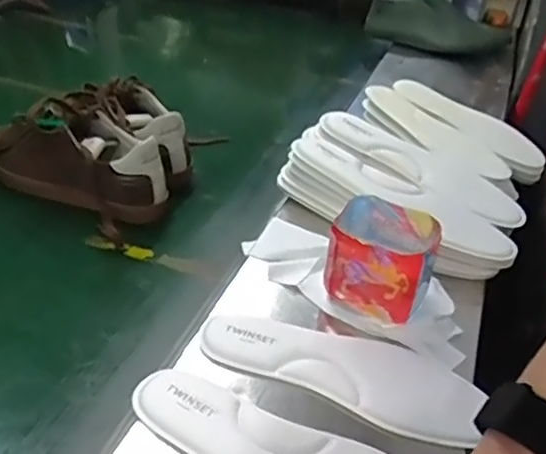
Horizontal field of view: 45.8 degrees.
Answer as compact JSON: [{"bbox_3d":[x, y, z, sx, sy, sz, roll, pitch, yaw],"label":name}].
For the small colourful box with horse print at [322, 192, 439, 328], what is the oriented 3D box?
[{"bbox_3d":[0.099,0.033,0.604,0.098,0.083,0.087,22,36,23],"label":"small colourful box with horse print"}]

